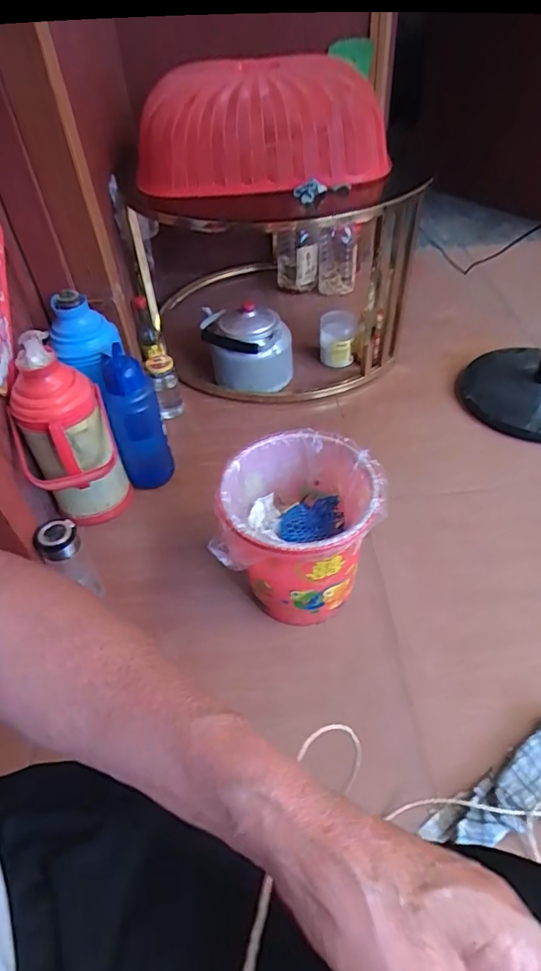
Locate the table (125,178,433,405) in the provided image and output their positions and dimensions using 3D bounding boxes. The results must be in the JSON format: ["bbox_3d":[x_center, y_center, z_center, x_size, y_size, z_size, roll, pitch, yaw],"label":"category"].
[{"bbox_3d":[0.012,-0.634,1.460,0.681,0.457,0.728,-10,46,-3],"label":"table"}]

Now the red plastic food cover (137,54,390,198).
[{"bbox_3d":[-0.048,-0.894,1.267,0.521,0.247,0.572,-28,50,-19],"label":"red plastic food cover"}]

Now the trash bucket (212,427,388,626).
[{"bbox_3d":[0.061,0.085,0.892,0.237,0.268,0.245,-2,47,2],"label":"trash bucket"}]

